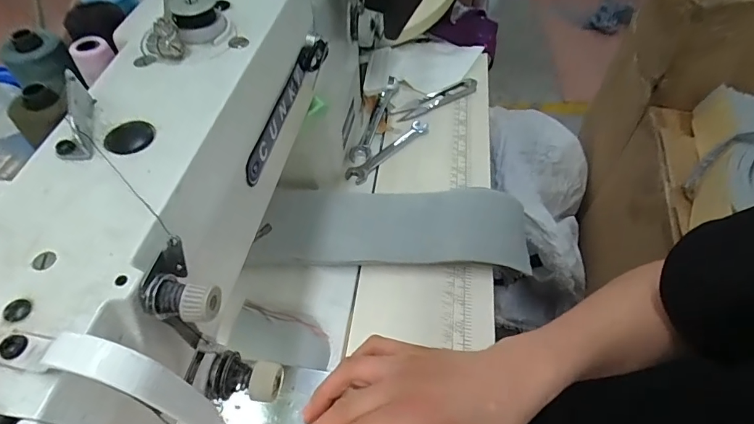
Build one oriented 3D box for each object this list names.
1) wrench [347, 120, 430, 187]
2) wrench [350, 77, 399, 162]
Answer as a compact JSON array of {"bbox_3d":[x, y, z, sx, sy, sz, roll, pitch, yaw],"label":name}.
[{"bbox_3d":[0.013,-0.070,0.483,0.026,0.004,0.117,36,61,25],"label":"wrench"},{"bbox_3d":[-0.002,-0.114,0.516,0.021,0.010,0.135,13,54,11],"label":"wrench"}]

